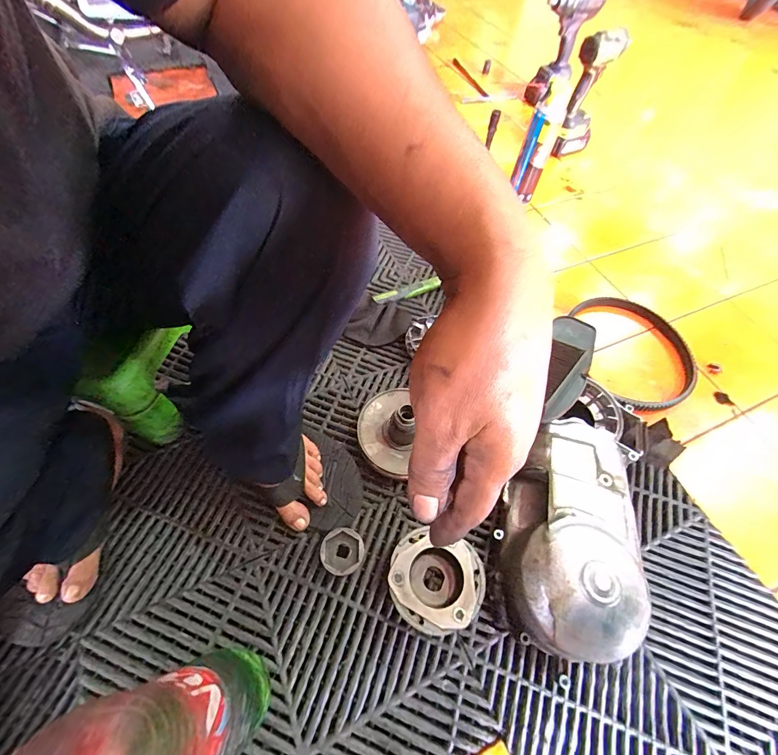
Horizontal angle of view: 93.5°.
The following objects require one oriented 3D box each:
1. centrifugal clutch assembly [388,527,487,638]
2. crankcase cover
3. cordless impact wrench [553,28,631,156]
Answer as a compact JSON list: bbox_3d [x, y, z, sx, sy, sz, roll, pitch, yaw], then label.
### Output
[{"bbox_3d":[0.056,0.250,0.454,0.115,0.041,0.110,15,59,6],"label":"centrifugal clutch assembly"},{"bbox_3d":[0.224,0.184,0.467,0.145,0.103,0.281,16,59,6],"label":"crankcase cover"},{"bbox_3d":[0.502,-0.715,0.937,0.102,0.269,0.129,22,60,10],"label":"cordless impact wrench"}]

